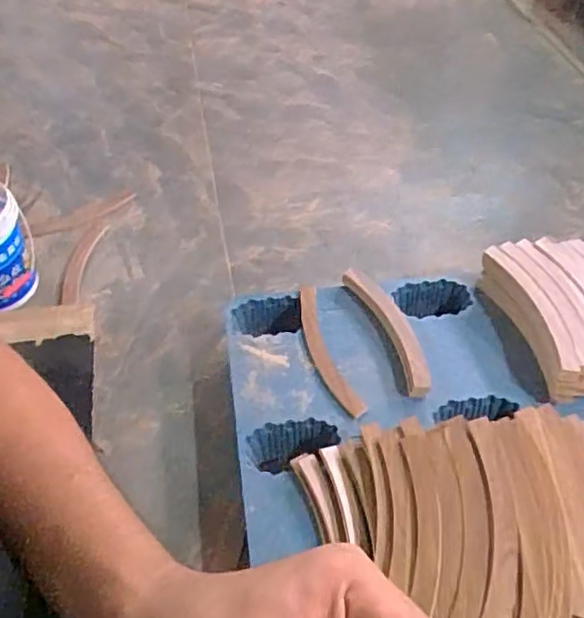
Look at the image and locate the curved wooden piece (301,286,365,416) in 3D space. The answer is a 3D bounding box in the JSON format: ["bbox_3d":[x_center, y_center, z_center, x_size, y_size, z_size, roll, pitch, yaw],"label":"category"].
[{"bbox_3d":[0.086,0.099,1.654,0.077,0.034,0.414,-13,51,-11],"label":"curved wooden piece"}]

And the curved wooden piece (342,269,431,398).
[{"bbox_3d":[0.265,0.039,1.692,0.096,0.045,0.433,-16,51,-13],"label":"curved wooden piece"}]

